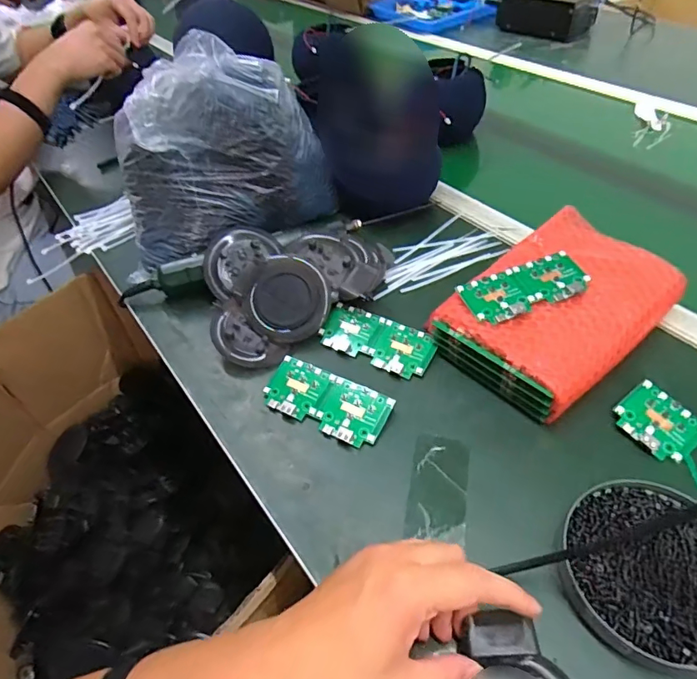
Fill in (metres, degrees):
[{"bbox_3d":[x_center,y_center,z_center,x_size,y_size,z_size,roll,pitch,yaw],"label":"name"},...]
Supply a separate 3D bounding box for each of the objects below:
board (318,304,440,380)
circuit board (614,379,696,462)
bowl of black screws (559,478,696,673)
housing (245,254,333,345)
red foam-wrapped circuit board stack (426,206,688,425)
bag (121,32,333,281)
[{"bbox_3d":[0.027,0.000,0.483,0.115,0.011,0.053,25,54,21],"label":"board"},{"bbox_3d":[0.254,0.069,0.400,0.053,0.017,0.059,-31,54,-21],"label":"circuit board"},{"bbox_3d":[0.201,0.152,0.326,0.109,0.031,0.115,-1,49,1],"label":"bowl of black screws"},{"bbox_3d":[-0.061,-0.041,0.497,0.083,0.014,0.084,0,96,1],"label":"housing"},{"bbox_3d":[0.196,-0.028,0.464,0.208,0.057,0.151,-31,55,-23],"label":"red foam-wrapped circuit board stack"},{"bbox_3d":[-0.143,-0.195,0.548,0.240,0.194,0.144,-6,49,-3],"label":"bag"}]

